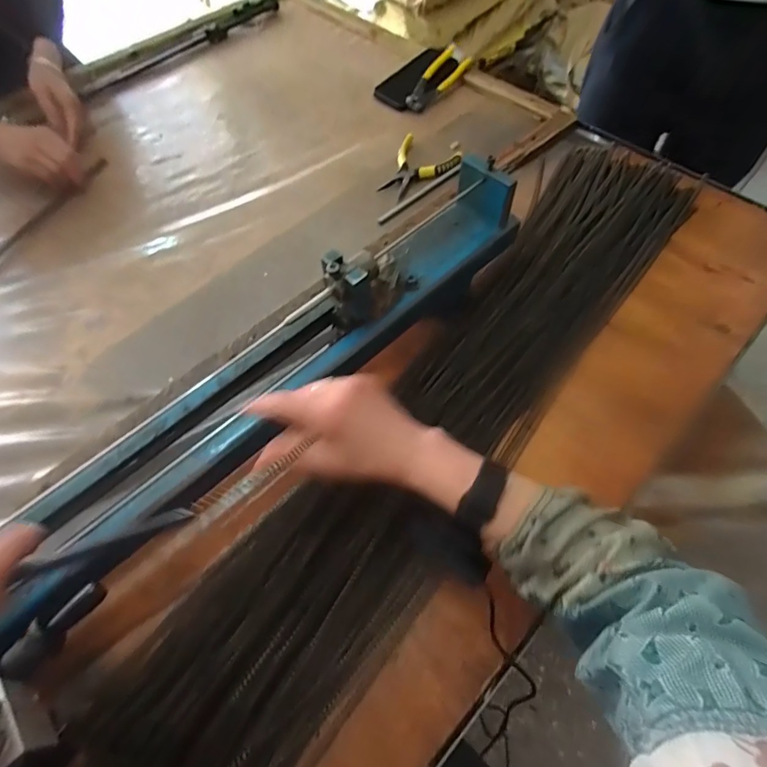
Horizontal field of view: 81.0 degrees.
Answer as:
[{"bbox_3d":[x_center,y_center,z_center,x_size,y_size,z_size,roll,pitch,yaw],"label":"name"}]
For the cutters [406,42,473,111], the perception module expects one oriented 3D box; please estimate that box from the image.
[{"bbox_3d":[0.096,-0.563,0.834,0.055,0.023,0.142,40,87,20],"label":"cutters"}]

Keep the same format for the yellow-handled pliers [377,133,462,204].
[{"bbox_3d":[0.047,-0.344,0.718,0.107,0.016,0.131,34,67,18],"label":"yellow-handled pliers"}]

